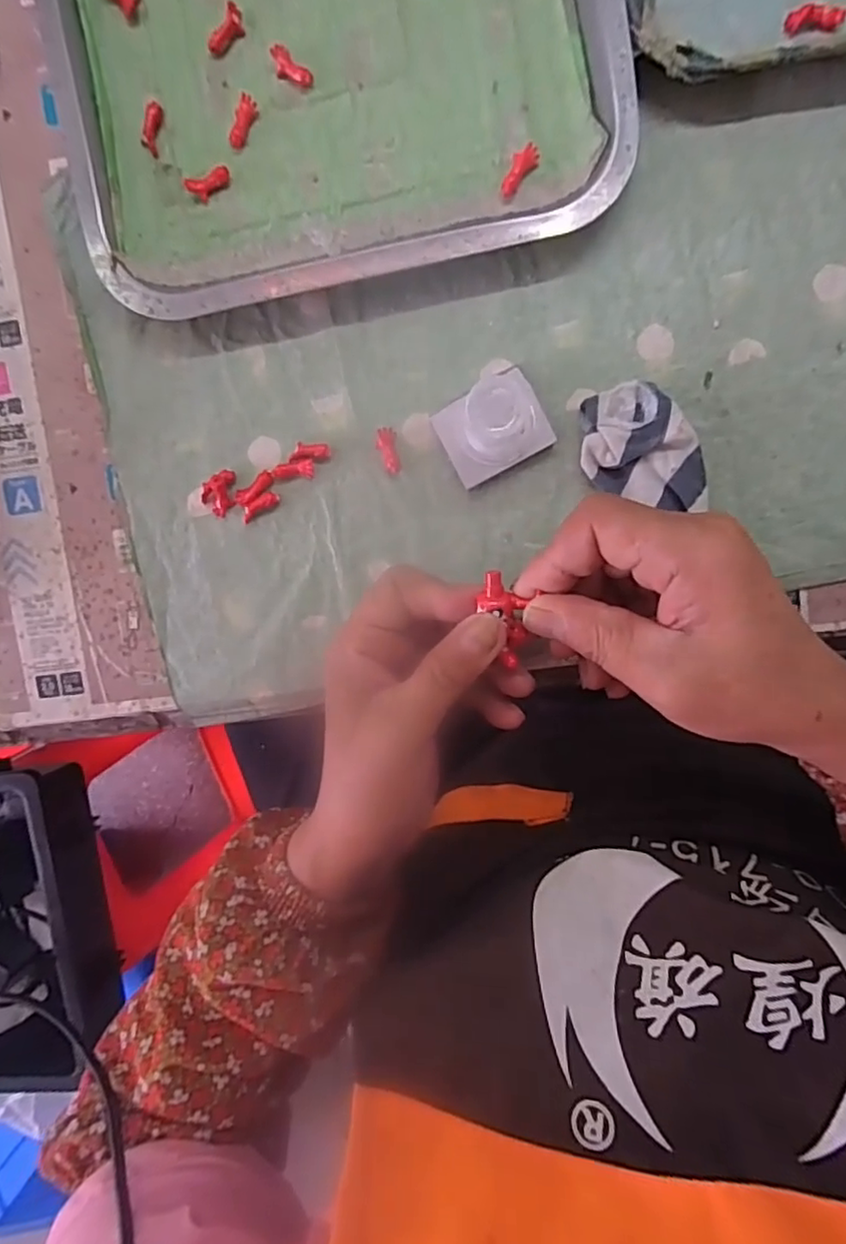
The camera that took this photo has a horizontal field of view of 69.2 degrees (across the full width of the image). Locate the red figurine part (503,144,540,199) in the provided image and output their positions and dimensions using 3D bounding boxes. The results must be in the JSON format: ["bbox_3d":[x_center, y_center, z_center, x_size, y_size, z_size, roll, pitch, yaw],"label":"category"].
[{"bbox_3d":[0.045,-0.215,0.292,0.011,0.006,0.023,43,99,-2],"label":"red figurine part"}]

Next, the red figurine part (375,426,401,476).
[{"bbox_3d":[-0.018,-0.087,0.314,0.011,0.006,0.022,-7,97,6],"label":"red figurine part"}]

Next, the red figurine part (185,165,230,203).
[{"bbox_3d":[-0.106,-0.216,0.304,0.022,0.005,0.010,-16,96,7],"label":"red figurine part"}]

